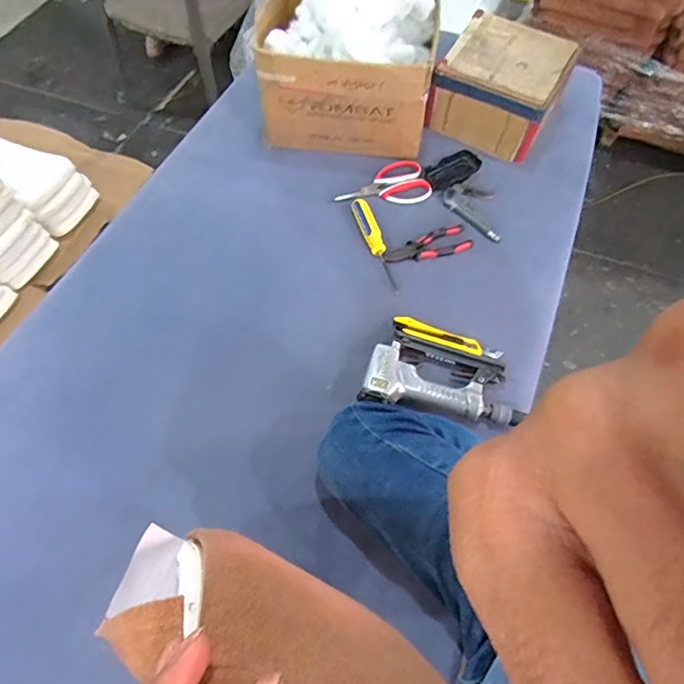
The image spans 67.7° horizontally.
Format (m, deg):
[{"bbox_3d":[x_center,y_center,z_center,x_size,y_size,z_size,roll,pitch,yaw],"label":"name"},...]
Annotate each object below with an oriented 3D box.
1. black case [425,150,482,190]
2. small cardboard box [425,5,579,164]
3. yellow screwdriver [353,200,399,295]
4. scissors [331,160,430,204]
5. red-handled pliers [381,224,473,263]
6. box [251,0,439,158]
[{"bbox_3d":[0.207,-0.327,0.955,0.111,0.021,0.059,-25,64,-14],"label":"black case"},{"bbox_3d":[0.304,-0.493,0.988,0.209,0.137,0.210,27,63,14],"label":"small cardboard box"},{"bbox_3d":[0.057,-0.167,0.864,0.028,0.026,0.189,-15,62,-9],"label":"yellow screwdriver"},{"bbox_3d":[0.073,-0.282,0.933,0.172,0.020,0.090,-18,62,-11],"label":"scissors"},{"bbox_3d":[0.146,-0.164,0.870,0.152,0.011,0.052,-16,62,-10],"label":"red-handled pliers"},{"bbox_3d":[0.006,-0.513,0.932,0.308,0.224,0.243,7,61,3],"label":"box"}]

